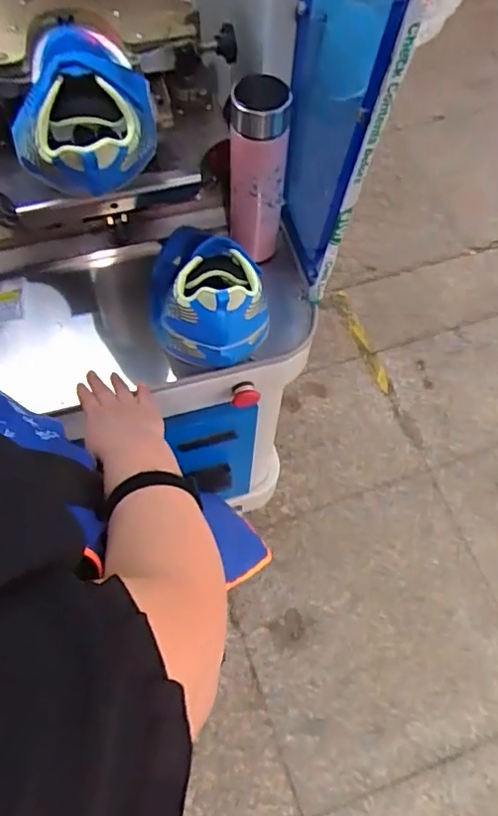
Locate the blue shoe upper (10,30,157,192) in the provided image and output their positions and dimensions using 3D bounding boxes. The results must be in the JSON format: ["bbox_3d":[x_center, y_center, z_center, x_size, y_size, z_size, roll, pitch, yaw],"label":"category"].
[{"bbox_3d":[-0.173,-0.327,0.589,0.132,0.085,0.230,-3,66,-3],"label":"blue shoe upper"}]

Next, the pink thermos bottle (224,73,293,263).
[{"bbox_3d":[0.011,-0.279,0.674,0.066,0.217,0.070,10,66,3],"label":"pink thermos bottle"}]

